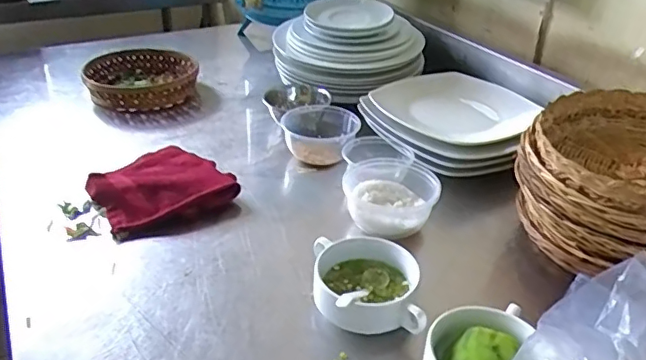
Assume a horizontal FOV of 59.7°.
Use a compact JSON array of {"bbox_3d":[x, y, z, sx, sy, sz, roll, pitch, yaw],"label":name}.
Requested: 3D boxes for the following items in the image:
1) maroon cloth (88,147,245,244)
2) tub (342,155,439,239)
[{"bbox_3d":[-0.218,0.003,0.751,0.165,0.049,0.185,-21,38,-32],"label":"maroon cloth"},{"bbox_3d":[0.083,0.014,0.705,0.109,0.061,0.142,0,32,-3],"label":"tub"}]

